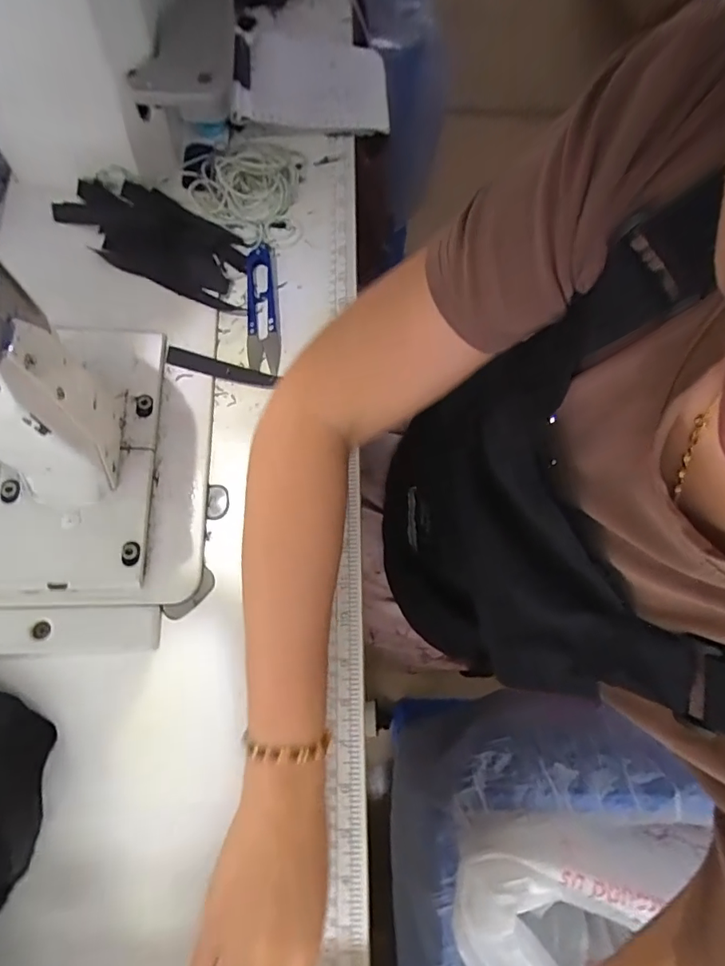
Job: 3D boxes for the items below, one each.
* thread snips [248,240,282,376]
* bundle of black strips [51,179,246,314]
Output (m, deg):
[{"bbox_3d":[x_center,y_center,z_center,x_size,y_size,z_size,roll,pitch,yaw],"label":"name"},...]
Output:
[{"bbox_3d":[-0.086,-0.151,0.428,0.028,0.010,0.119,-5,75,-1],"label":"thread snips"},{"bbox_3d":[-0.175,-0.212,0.426,0.171,0.023,0.081,25,76,7],"label":"bundle of black strips"}]

